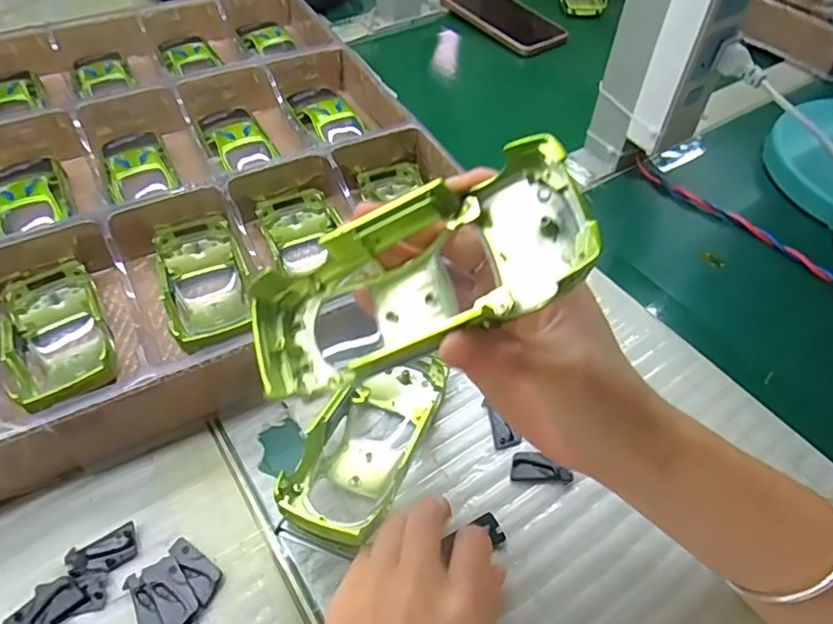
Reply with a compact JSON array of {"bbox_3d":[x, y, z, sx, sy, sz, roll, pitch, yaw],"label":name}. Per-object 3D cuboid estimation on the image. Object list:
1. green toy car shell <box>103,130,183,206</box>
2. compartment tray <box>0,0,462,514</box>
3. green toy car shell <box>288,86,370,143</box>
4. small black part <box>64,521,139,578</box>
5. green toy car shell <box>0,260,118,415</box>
[{"bbox_3d":[-0.219,-0.121,0.450,0.048,0.021,0.083,-20,54,-17],"label":"green toy car shell"},{"bbox_3d":[-0.316,-0.074,0.406,0.643,0.045,0.456,-22,57,-17],"label":"compartment tray"},{"bbox_3d":[-0.081,-0.181,0.501,0.044,0.021,0.093,-21,55,-18],"label":"green toy car shell"},{"bbox_3d":[-0.159,0.123,0.292,0.032,0.004,0.018,-23,55,-19],"label":"small black part"},{"bbox_3d":[-0.216,0.017,0.350,0.053,0.038,0.129,-27,38,-21],"label":"green toy car shell"}]

